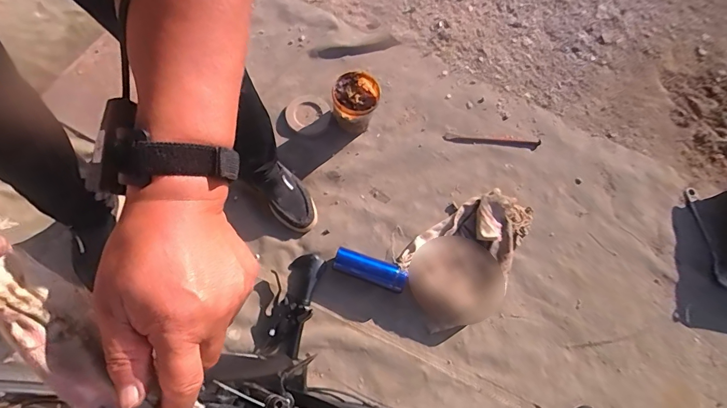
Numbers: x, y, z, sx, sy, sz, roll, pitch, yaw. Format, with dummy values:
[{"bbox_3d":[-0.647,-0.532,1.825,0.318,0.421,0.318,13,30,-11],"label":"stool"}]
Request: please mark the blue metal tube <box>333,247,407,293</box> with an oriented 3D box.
[{"bbox_3d":[0.015,0.158,0.961,0.176,0.049,0.059,23,69,3],"label":"blue metal tube"}]

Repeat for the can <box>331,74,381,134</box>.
[{"bbox_3d":[-0.023,-0.267,1.091,0.119,0.126,0.130,2,70,-5],"label":"can"}]

